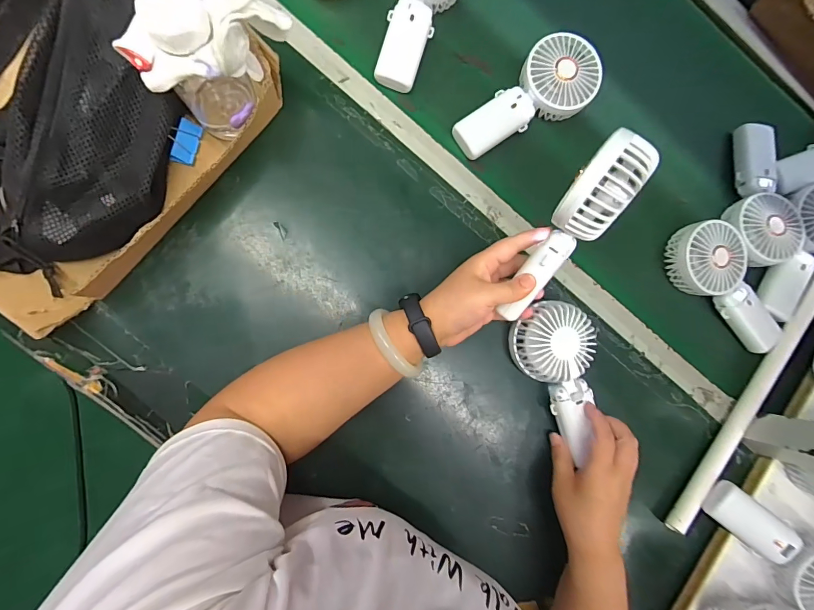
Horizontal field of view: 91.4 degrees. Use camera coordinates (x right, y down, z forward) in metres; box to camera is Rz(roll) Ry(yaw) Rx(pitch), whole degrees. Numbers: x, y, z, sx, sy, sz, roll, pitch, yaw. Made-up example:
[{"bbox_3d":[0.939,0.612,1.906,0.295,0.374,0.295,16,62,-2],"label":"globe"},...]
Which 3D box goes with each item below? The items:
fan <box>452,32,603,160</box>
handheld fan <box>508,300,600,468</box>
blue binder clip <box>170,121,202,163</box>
[{"bbox_3d":[0.144,-0.231,0.461,0.088,0.038,0.182,45,83,-5],"label":"fan"},{"bbox_3d":[0.171,0.076,0.429,0.085,0.038,0.159,-15,94,-9],"label":"handheld fan"},{"bbox_3d":[-0.225,-0.166,0.405,0.021,0.018,0.042,15,86,-9],"label":"blue binder clip"}]

